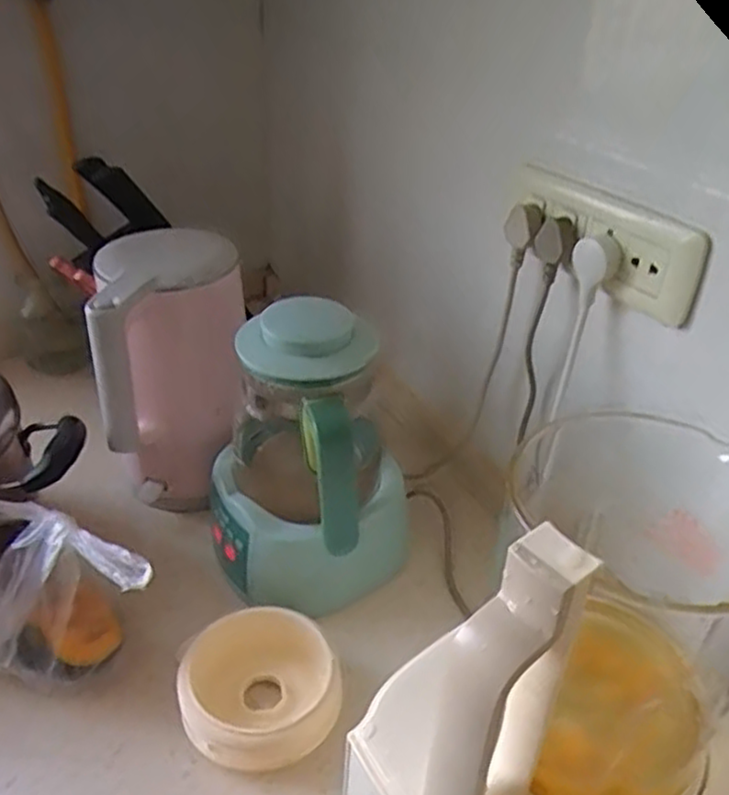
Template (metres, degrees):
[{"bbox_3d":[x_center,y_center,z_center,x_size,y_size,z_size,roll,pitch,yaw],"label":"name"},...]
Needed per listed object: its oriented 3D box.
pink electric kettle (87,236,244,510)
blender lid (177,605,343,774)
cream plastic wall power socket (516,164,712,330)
[{"bbox_3d":[-0.177,-0.024,0.707,0.121,0.253,0.156,-4,35,-8],"label":"pink electric kettle"},{"bbox_3d":[-0.082,0.224,0.561,0.120,0.042,0.120,1,35,-1],"label":"blender lid"},{"bbox_3d":[0.179,-0.120,0.559,0.014,0.074,0.172,-24,42,-31],"label":"cream plastic wall power socket"}]

